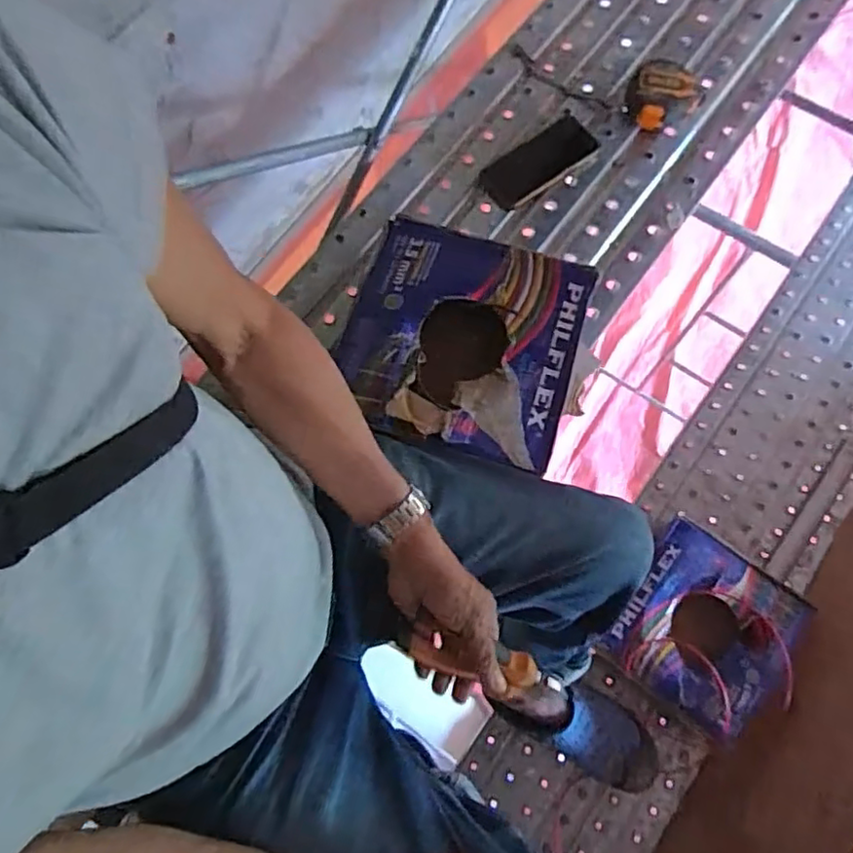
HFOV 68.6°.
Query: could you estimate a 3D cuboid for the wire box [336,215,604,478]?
[{"bbox_3d":[0.044,-0.092,0.769,0.277,0.101,0.271,18,75,7],"label":"wire box"}]

